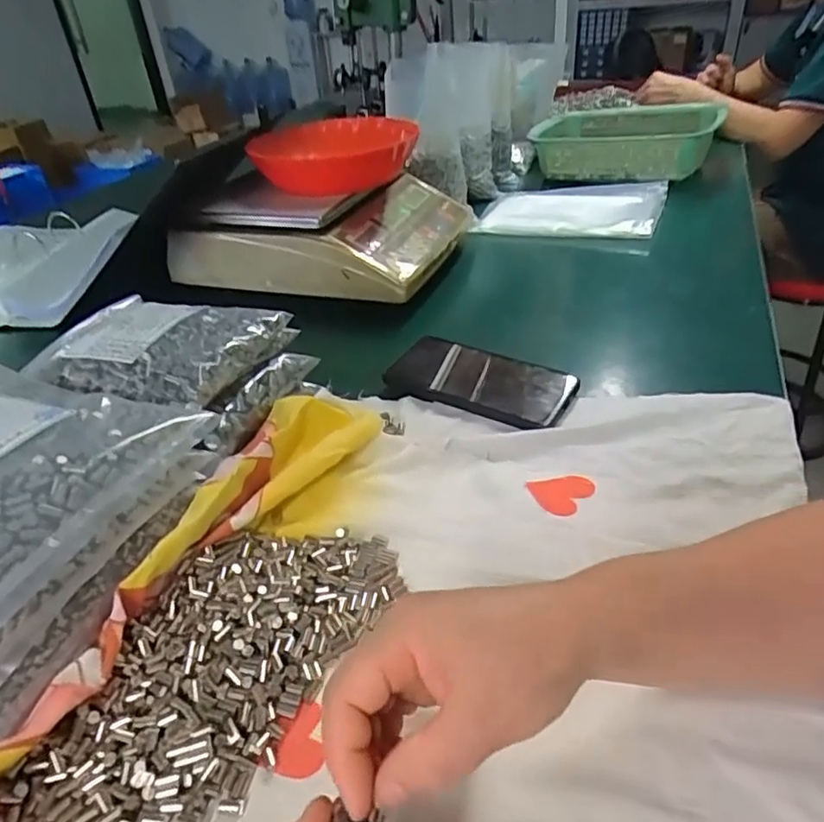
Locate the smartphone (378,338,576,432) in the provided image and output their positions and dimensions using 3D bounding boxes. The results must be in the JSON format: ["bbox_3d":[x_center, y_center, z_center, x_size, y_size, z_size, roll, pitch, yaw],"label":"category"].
[{"bbox_3d":[0.054,-0.032,0.537,0.173,0.016,0.076,18,42,29],"label":"smartphone"}]

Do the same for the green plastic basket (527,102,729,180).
[{"bbox_3d":[0.362,-0.462,1.031,0.272,0.075,0.213,16,42,27],"label":"green plastic basket"}]

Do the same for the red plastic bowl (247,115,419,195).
[{"bbox_3d":[-0.093,-0.326,0.774,0.189,0.059,0.189,-4,36,3],"label":"red plastic bowl"}]

